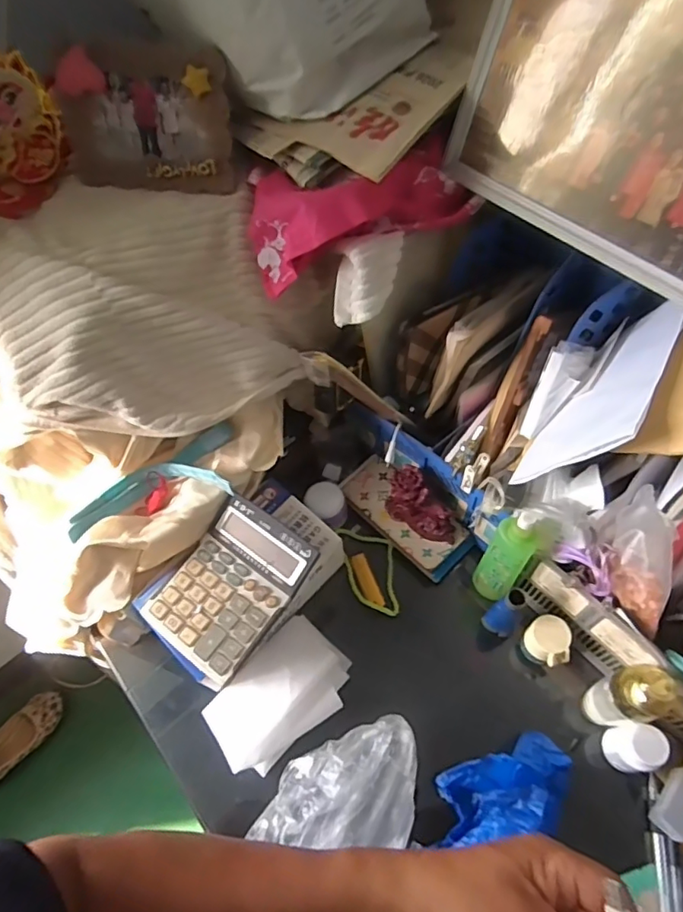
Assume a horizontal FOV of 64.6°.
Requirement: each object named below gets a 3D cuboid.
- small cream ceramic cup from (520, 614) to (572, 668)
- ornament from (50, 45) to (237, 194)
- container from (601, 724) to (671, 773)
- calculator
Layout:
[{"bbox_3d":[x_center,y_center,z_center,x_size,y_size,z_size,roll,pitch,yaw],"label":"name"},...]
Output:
[{"bbox_3d":[0.234,0.213,0.614,0.051,0.061,0.044,38,68,24],"label":"small cream ceramic cup"},{"bbox_3d":[-0.197,-0.332,0.539,0.168,0.117,0.032,3,38,2],"label":"ornament"},{"bbox_3d":[0.302,0.301,0.558,0.042,0.066,0.042,-2,58,3],"label":"container"},{"bbox_3d":[-0.125,0.142,0.604,0.135,0.040,0.171,32,65,21],"label":"calculator"}]

